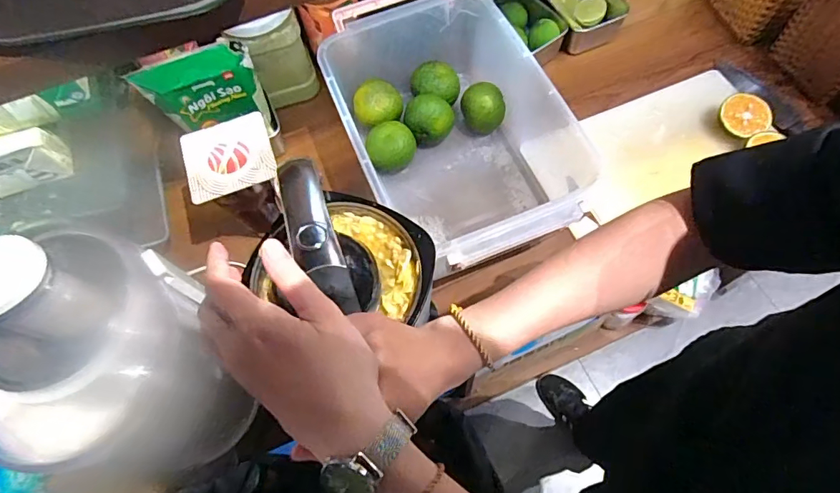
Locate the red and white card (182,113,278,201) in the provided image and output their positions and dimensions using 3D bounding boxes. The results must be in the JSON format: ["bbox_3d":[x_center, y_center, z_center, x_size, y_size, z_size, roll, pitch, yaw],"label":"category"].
[{"bbox_3d":[-0.226,-0.107,0.553,0.103,0.009,0.097,-22,67,-4],"label":"red and white card"}]

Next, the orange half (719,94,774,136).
[{"bbox_3d":[0.467,-0.184,0.685,0.065,0.033,0.063,43,83,12],"label":"orange half"}]

